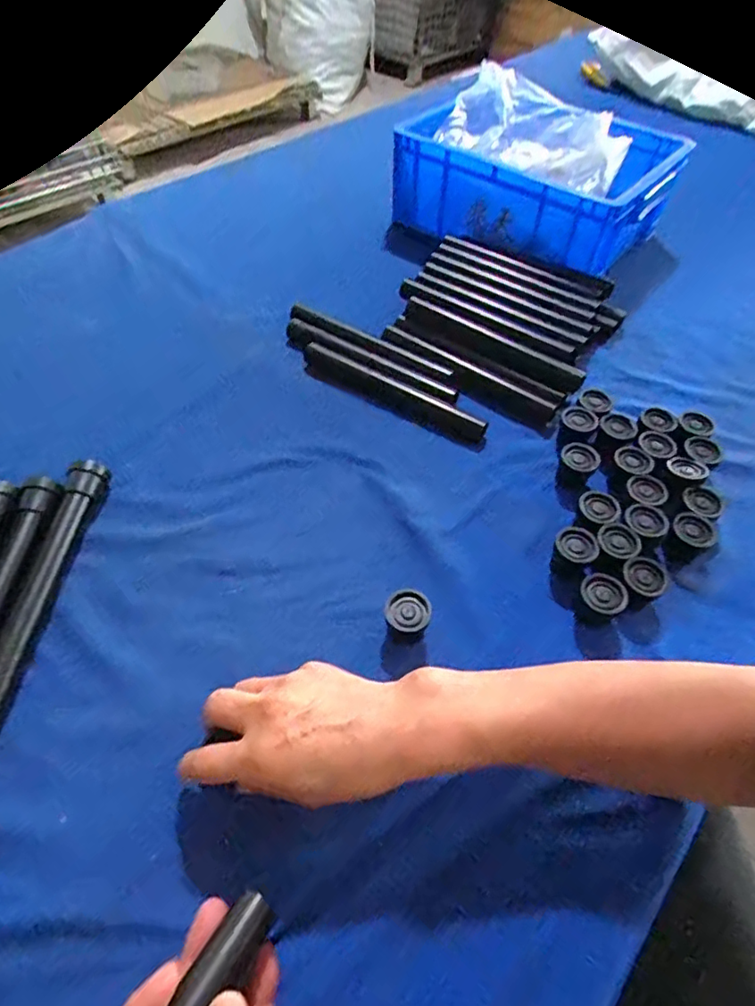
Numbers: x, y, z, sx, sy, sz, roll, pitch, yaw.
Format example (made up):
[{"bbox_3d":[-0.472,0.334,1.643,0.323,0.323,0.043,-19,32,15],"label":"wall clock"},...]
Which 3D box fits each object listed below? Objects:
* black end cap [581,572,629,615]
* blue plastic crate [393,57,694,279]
[{"bbox_3d":[0.181,0.078,0.456,0.036,0.032,0.030,32,57,21],"label":"black end cap"},{"bbox_3d":[0.207,-0.433,0.737,0.339,0.137,0.196,34,58,22],"label":"blue plastic crate"}]

